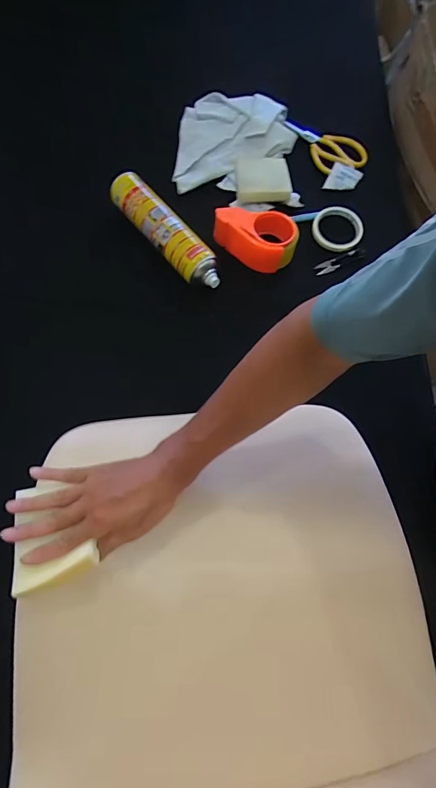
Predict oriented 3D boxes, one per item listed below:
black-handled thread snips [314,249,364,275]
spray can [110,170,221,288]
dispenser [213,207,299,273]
[{"bbox_3d":[0.221,-0.241,0.715,0.096,0.016,0.021,-22,69,-12],"label":"black-handled thread snips"},{"bbox_3d":[-0.090,-0.279,0.685,0.068,0.062,0.264,-37,73,-17],"label":"spray can"},{"bbox_3d":[0.068,-0.272,0.689,0.145,0.065,0.084,2,66,-2],"label":"dispenser"}]

